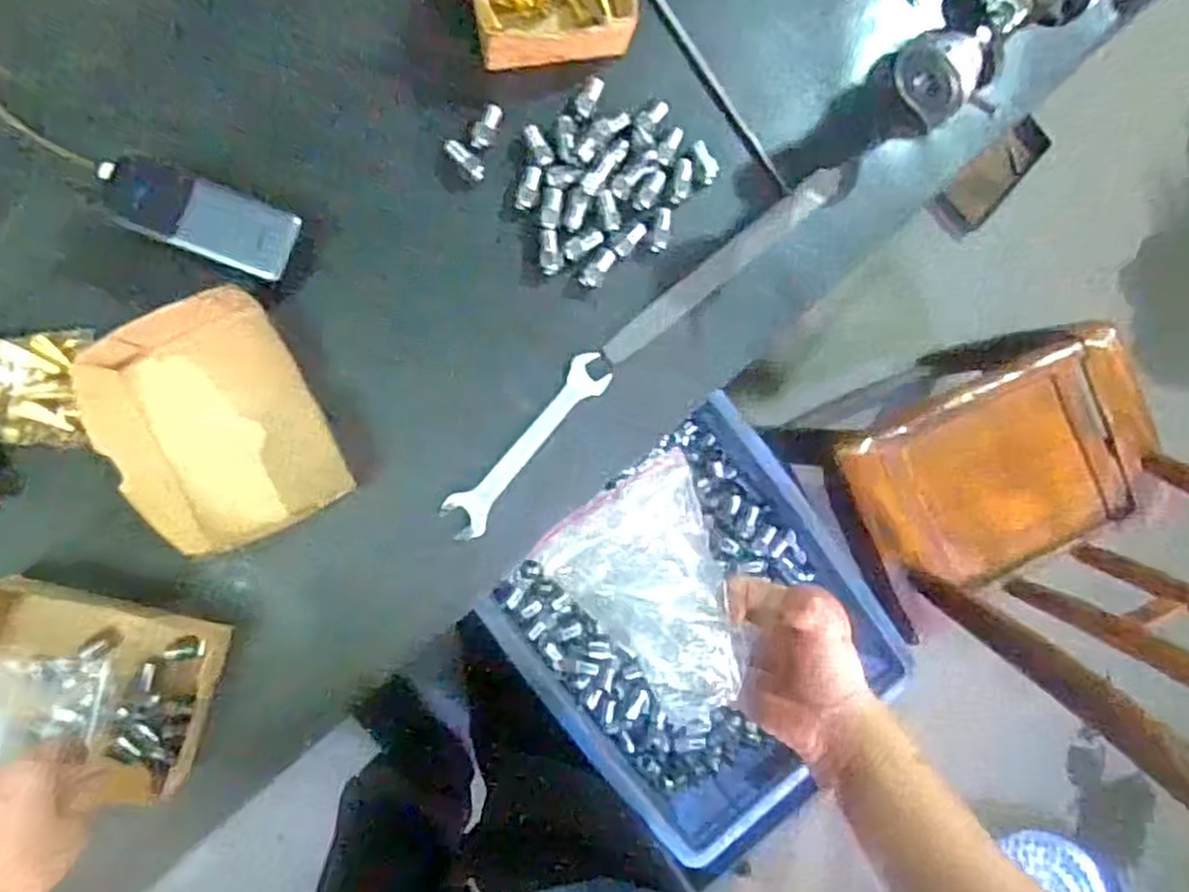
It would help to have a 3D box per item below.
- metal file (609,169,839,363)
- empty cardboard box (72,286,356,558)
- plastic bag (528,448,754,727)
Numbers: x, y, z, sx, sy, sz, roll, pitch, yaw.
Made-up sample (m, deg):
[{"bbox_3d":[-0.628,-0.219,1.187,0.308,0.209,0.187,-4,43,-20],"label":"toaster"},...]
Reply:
[{"bbox_3d":[0.108,-0.155,0.646,0.250,0.009,0.024,-38,95,-8],"label":"metal file"},{"bbox_3d":[-0.274,-0.017,0.554,0.139,0.048,0.170,-25,94,-9],"label":"empty cardboard box"},{"bbox_3d":[0.041,0.078,0.421,0.089,0.020,0.131,-37,95,-8],"label":"plastic bag"}]

